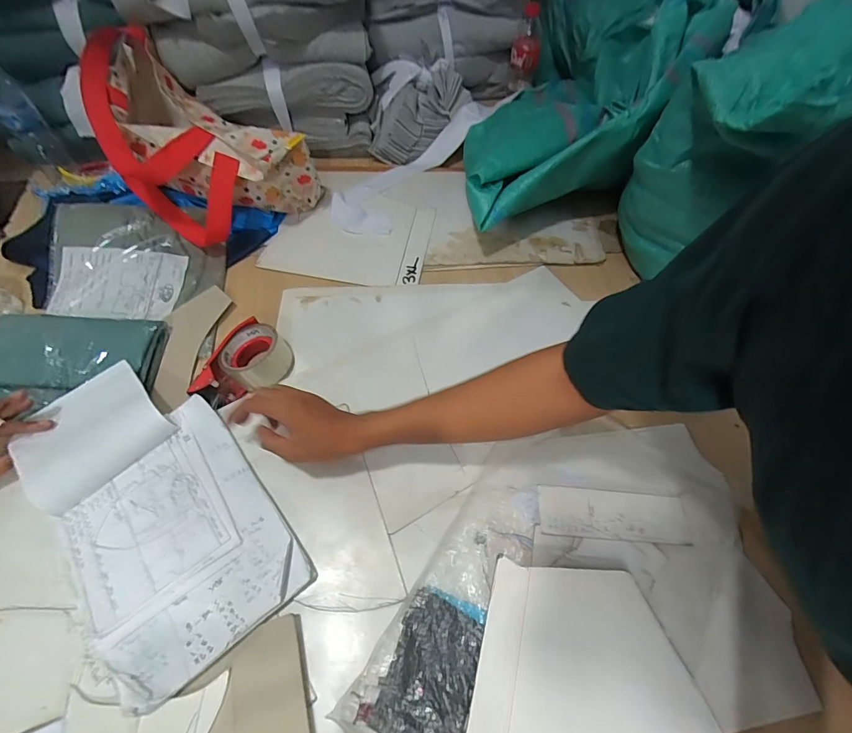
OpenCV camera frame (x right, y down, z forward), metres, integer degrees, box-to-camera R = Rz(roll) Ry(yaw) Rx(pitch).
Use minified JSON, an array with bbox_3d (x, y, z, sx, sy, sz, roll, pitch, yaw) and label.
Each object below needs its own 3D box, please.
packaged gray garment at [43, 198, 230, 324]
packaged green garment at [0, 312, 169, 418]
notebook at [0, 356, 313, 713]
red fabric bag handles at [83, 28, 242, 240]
[{"bbox_3d":[-0.510,-0.185,0.717,0.279,0.029,0.222,-2,75,-11],"label":"packaged gray garment"},{"bbox_3d":[-0.541,-0.018,0.615,0.282,0.034,0.140,3,59,0],"label":"packaged green garment"},{"bbox_3d":[-0.333,0.166,0.507,0.211,0.034,0.395,-37,67,-22],"label":"notebook"},{"bbox_3d":[-0.448,-0.379,0.694,0.165,0.229,0.268,-31,65,-19],"label":"red fabric bag handles"}]

